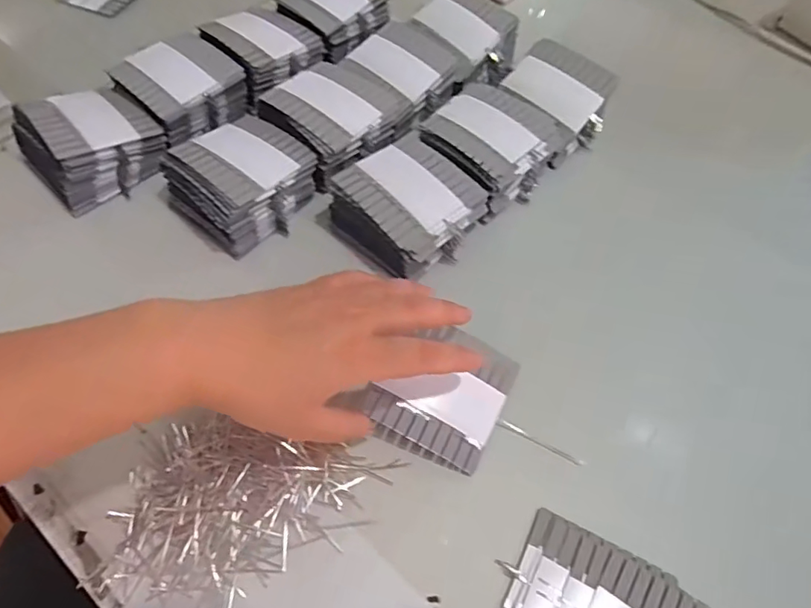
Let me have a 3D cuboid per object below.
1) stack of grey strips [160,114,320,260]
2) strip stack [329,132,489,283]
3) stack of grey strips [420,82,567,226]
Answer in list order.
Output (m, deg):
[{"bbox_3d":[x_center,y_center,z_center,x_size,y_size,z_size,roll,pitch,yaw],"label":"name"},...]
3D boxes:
[{"bbox_3d":[-0.124,-0.096,0.417,0.086,0.045,0.095,39,65,19],"label":"stack of grey strips"},{"bbox_3d":[0.003,-0.073,0.409,0.094,0.046,0.091,-38,67,-22],"label":"strip stack"},{"bbox_3d":[0.071,-0.132,0.443,0.092,0.040,0.098,-35,66,-21],"label":"stack of grey strips"}]

